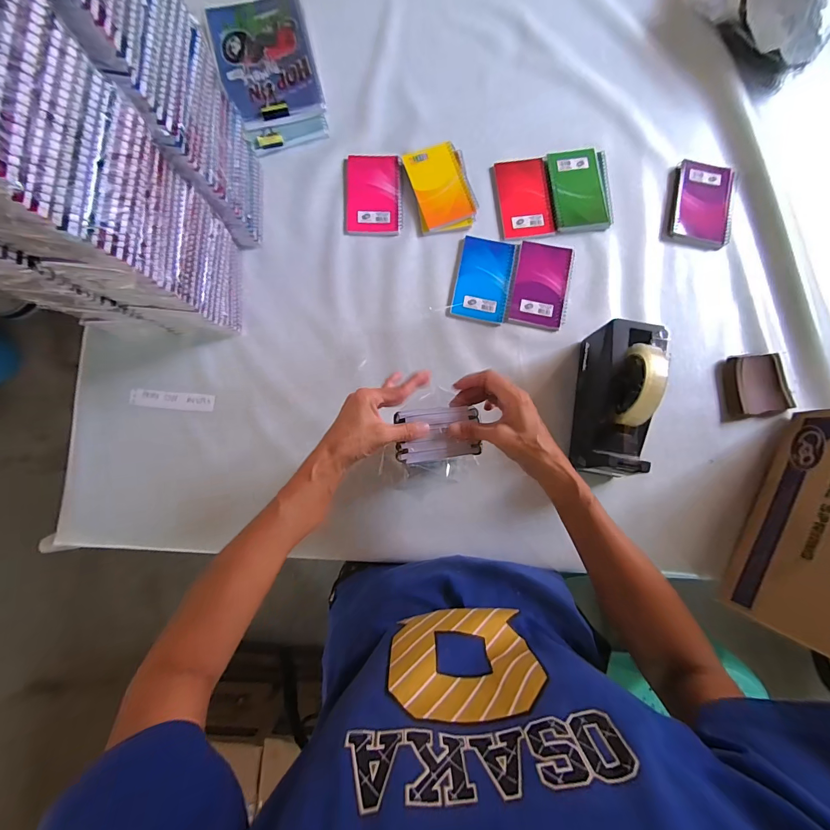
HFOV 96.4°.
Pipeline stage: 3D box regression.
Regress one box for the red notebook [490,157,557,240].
[{"bbox_3d":[0.175,-0.345,0.593,0.089,0.011,0.126,-8,83,-2],"label":"red notebook"}]

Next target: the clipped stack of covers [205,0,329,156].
[{"bbox_3d":[-0.233,-0.552,0.599,0.148,0.027,0.263,-16,83,-3],"label":"clipped stack of covers"}]

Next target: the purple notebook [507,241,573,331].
[{"bbox_3d":[0.199,-0.202,0.579,0.084,0.004,0.134,11,83,1],"label":"purple notebook"}]

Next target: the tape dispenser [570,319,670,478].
[{"bbox_3d":[0.278,-0.019,0.498,0.081,0.131,0.201,10,83,1],"label":"tape dispenser"}]

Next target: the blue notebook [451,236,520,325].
[{"bbox_3d":[0.108,-0.211,0.576,0.086,0.006,0.133,12,83,1],"label":"blue notebook"}]

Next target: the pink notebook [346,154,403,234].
[{"bbox_3d":[-0.064,-0.350,0.590,0.088,0.010,0.132,-1,83,-1],"label":"pink notebook"}]

